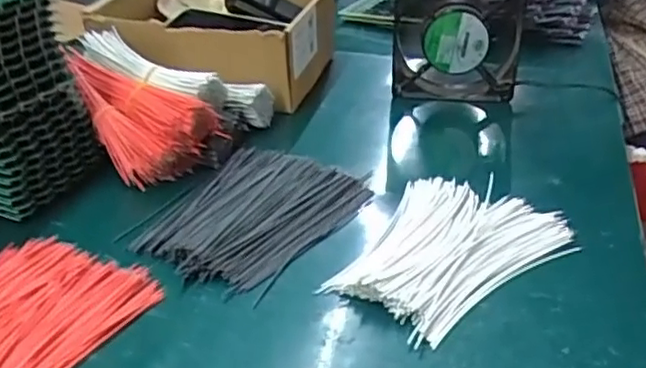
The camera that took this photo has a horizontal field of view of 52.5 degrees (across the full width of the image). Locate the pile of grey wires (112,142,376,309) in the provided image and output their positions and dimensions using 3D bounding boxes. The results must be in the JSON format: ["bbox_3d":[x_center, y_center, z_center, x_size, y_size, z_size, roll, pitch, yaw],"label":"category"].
[{"bbox_3d":[-0.053,0.017,0.488,0.129,0.010,0.160,18,36,29],"label":"pile of grey wires"}]

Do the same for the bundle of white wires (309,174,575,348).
[{"bbox_3d":[0.084,0.043,0.431,0.121,0.017,0.152,18,36,29],"label":"bundle of white wires"}]

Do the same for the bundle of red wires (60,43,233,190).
[{"bbox_3d":[-0.154,-0.063,0.557,0.084,0.063,0.144,-21,36,-29],"label":"bundle of red wires"}]

